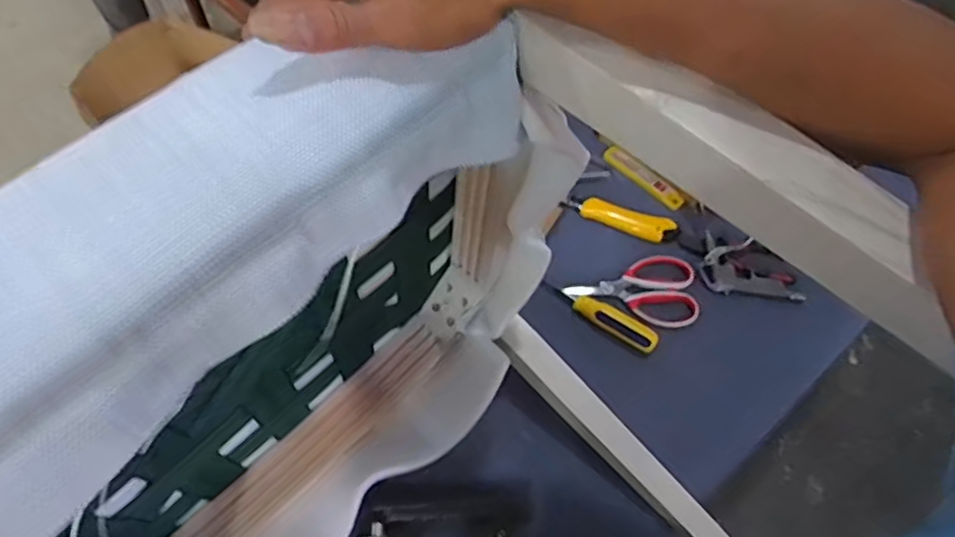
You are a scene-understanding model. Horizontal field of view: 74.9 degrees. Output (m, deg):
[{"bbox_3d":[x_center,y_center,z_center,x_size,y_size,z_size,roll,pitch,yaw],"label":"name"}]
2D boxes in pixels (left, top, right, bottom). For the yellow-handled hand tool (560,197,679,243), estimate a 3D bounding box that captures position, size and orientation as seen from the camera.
[{"bbox_3d":[0.194,-0.067,0.854,0.157,0.036,0.020,22,63,25],"label":"yellow-handled hand tool"}]

